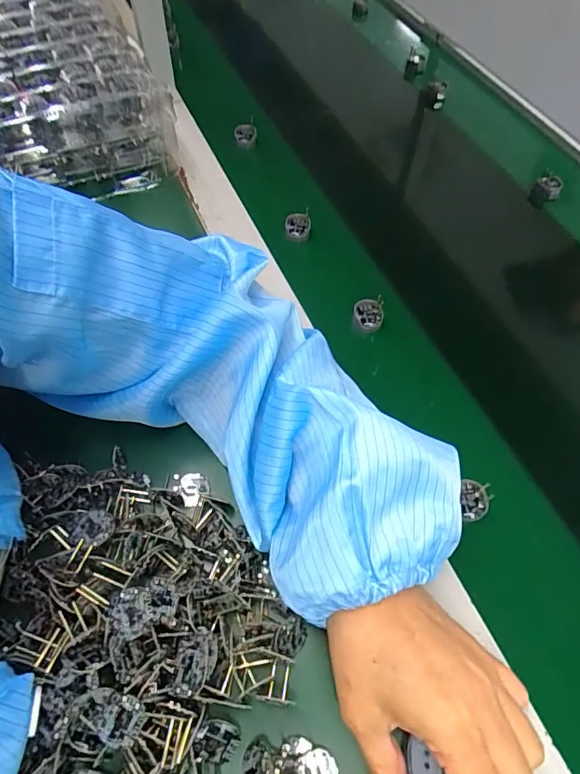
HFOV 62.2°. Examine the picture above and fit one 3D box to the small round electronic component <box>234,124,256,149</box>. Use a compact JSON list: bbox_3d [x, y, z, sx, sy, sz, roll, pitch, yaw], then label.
[{"bbox_3d":[-0.055,-0.308,0.593,0.028,0.034,0.009,-22,62,-14],"label":"small round electronic component"}]

